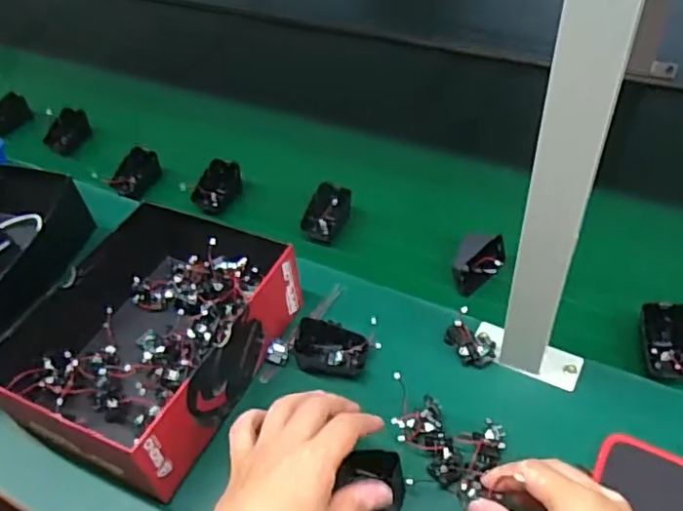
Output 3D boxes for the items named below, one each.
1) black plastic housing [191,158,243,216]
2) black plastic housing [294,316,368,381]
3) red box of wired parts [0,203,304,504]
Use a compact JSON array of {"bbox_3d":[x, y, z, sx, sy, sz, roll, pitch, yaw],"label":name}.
[{"bbox_3d":[-0.161,-0.087,0.789,0.044,0.038,0.070,23,54,25],"label":"black plastic housing"},{"bbox_3d":[-0.010,0.093,0.603,0.072,0.037,0.047,6,49,12],"label":"black plastic housing"},{"bbox_3d":[-0.178,0.071,0.603,0.193,0.083,0.262,16,52,20],"label":"red box of wired parts"}]

